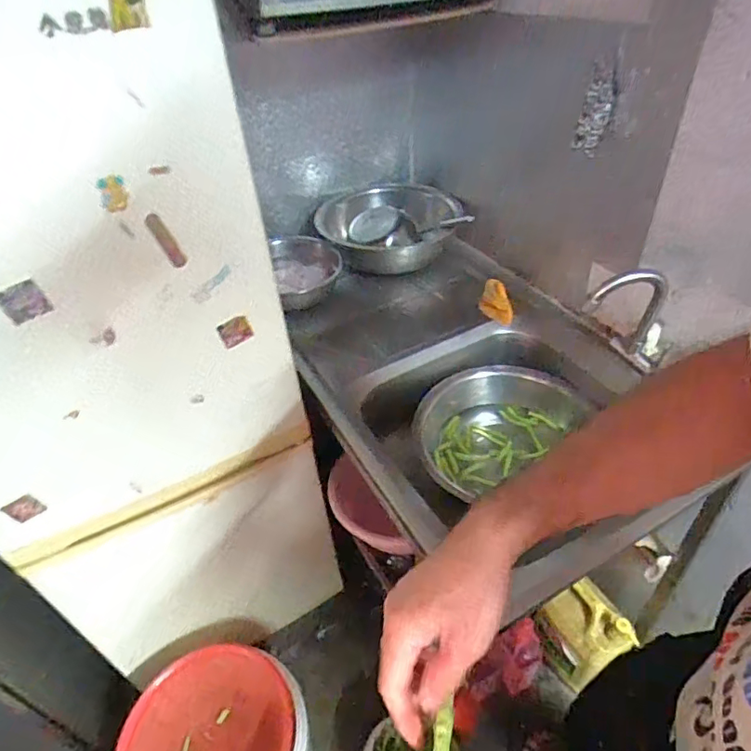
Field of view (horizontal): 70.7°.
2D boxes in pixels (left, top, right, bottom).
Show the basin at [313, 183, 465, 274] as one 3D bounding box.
[{"bbox_3d":[0.036,-0.387,1.355,0.353,0.094,0.385,-2,42,2],"label":"basin"}]

